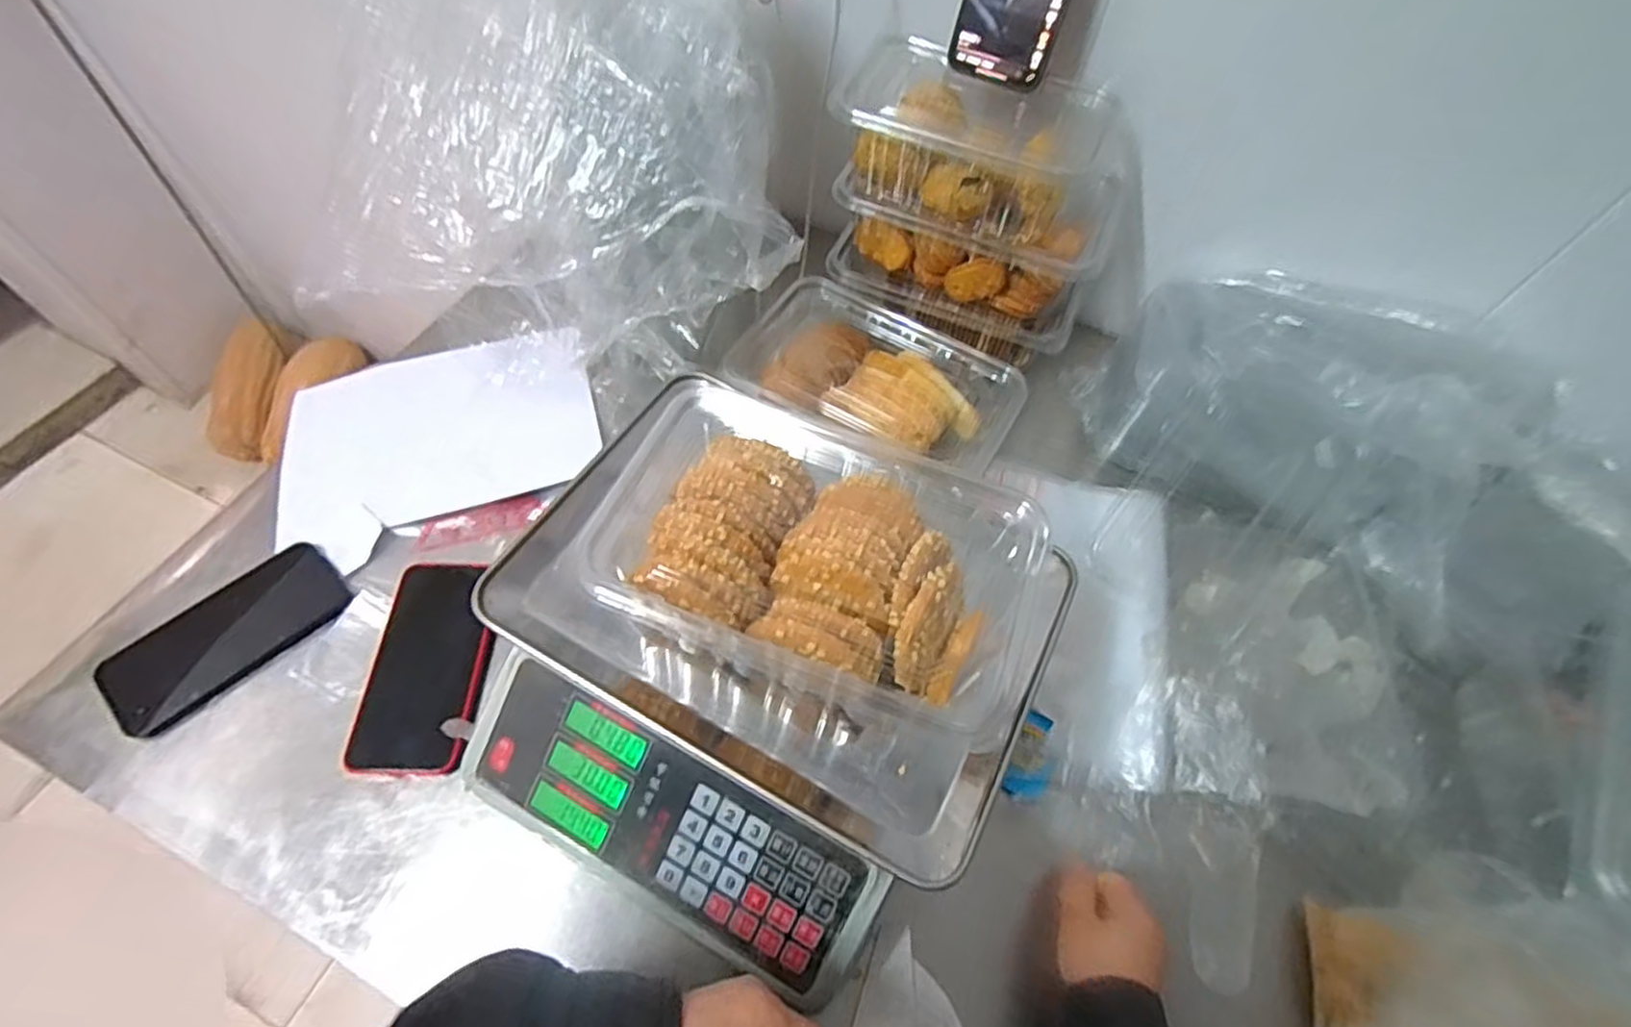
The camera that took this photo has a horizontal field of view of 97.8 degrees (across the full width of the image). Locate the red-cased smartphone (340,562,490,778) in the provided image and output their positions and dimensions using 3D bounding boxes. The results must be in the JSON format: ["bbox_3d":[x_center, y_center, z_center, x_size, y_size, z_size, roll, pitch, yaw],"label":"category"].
[{"bbox_3d":[-0.295,0.112,0.544,0.084,0.016,0.166,2,59,-3],"label":"red-cased smartphone"}]

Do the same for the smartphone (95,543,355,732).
[{"bbox_3d":[-0.449,0.088,0.545,0.081,0.013,0.159,42,65,19],"label":"smartphone"}]

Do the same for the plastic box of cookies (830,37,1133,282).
[{"bbox_3d":[0.151,-0.313,0.616,0.245,0.099,0.149,19,60,7],"label":"plastic box of cookies"}]

